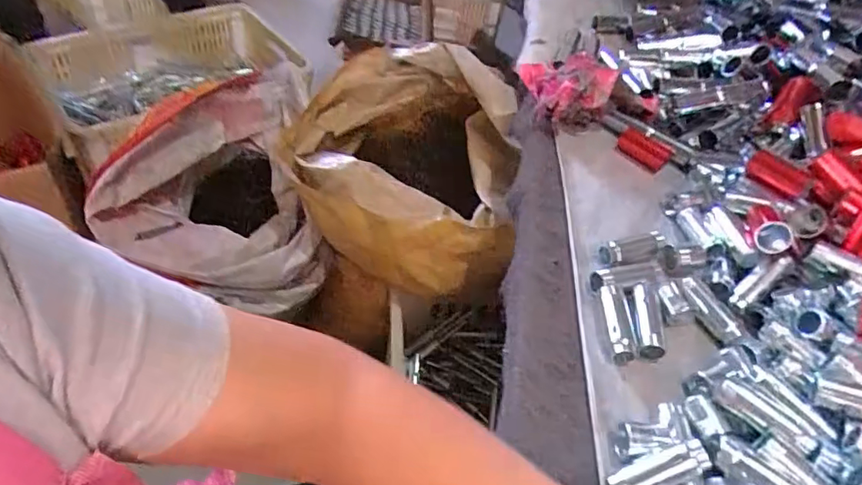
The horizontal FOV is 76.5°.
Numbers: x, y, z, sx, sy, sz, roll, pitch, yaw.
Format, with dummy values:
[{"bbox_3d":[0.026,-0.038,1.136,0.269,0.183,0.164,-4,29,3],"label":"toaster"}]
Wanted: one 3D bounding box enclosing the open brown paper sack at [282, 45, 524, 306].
[{"bbox_3d":[-0.059,-0.099,0.889,0.346,0.315,0.387,8,46,-3],"label":"open brown paper sack"}]

